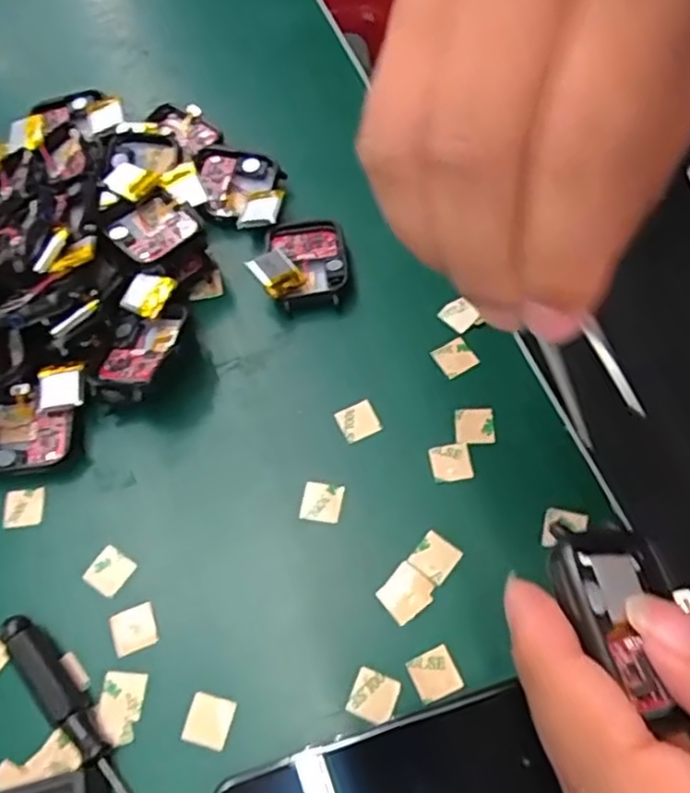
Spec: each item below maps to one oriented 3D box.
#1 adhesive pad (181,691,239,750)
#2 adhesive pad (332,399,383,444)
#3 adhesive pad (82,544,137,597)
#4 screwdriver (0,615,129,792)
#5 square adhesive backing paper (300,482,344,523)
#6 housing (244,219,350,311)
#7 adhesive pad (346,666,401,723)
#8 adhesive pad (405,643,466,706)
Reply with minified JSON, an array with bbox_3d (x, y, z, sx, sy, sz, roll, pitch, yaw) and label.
[{"bbox_3d":[-0.047,0.112,0.247,0.015,0.004,0.016,12,64,9],"label":"adhesive pad"},{"bbox_3d":[0.005,0.010,0.298,0.016,0.004,0.016,-23,64,-9],"label":"adhesive pad"},{"bbox_3d":[-0.091,0.067,0.274,0.016,0.004,0.016,30,68,17],"label":"adhesive pad"},{"bbox_3d":[-0.080,0.125,0.238,0.012,0.012,0.124,-37,67,-15],"label":"screwdriver"},{"bbox_3d":[-0.009,0.041,0.282,0.016,0.004,0.017,10,63,8],"label":"square adhesive backing paper"},{"bbox_3d":[-0.020,-0.062,0.326,0.041,0.017,0.045,0,63,3],"label":"housing"},{"bbox_3d":[0.010,0.104,0.248,0.016,0.004,0.015,17,65,11],"label":"adhesive pad"},{"bbox_3d":[0.031,0.097,0.249,0.015,0.004,0.016,-22,64,-9],"label":"adhesive pad"}]

